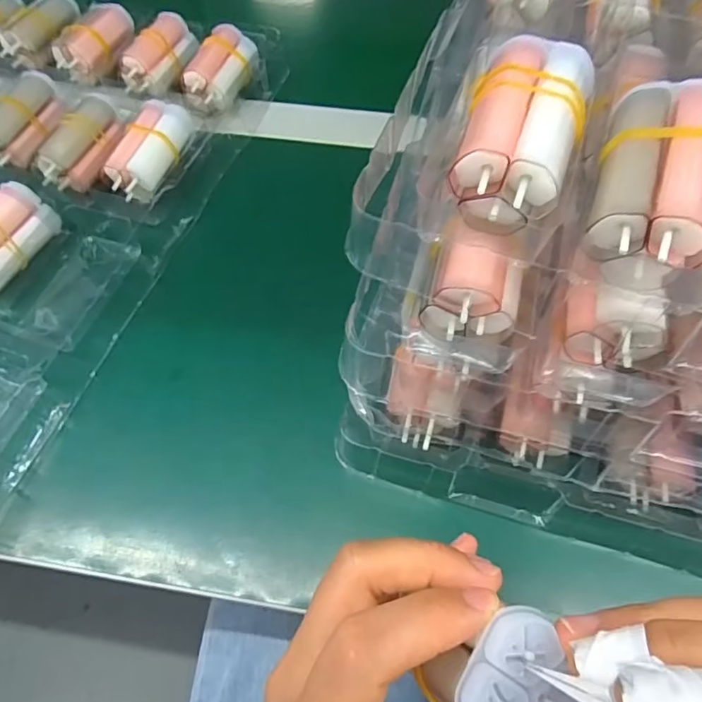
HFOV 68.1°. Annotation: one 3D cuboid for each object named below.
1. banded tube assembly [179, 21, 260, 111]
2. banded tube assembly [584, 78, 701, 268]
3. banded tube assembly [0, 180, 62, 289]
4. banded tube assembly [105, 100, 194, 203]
[{"bbox_3d":[-0.093,-0.203,0.377,0.035,0.028,0.066,17,62,10],"label":"banded tube assembly"},{"bbox_3d":[0.097,-0.057,0.165,0.035,0.022,0.065,21,63,12],"label":"banded tube assembly"},{"bbox_3d":[-0.203,-0.064,0.297,0.026,0.025,0.068,23,64,13],"label":"banded tube assembly"},{"bbox_3d":[-0.128,-0.129,0.330,0.032,0.018,0.068,20,76,6],"label":"banded tube assembly"}]

